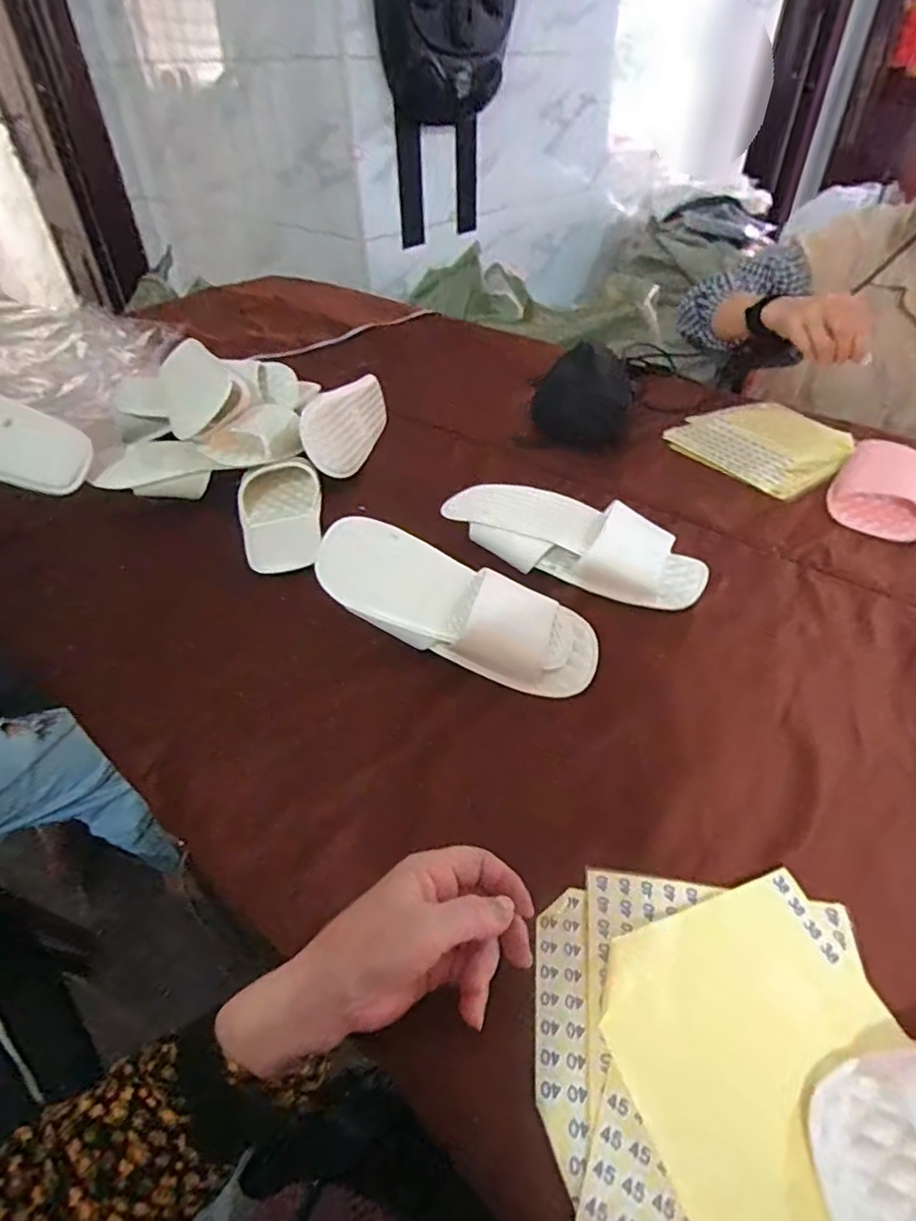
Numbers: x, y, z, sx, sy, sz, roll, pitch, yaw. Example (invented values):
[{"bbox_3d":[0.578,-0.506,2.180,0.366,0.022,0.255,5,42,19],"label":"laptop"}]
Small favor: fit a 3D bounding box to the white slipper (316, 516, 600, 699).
[{"bbox_3d":[-0.001,-0.004,0.535,0.255,0.062,0.095,25,45,5],"label":"white slipper"}]

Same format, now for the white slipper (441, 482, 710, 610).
[{"bbox_3d":[0.118,-0.074,0.625,0.259,0.051,0.082,17,44,16],"label":"white slipper"}]

